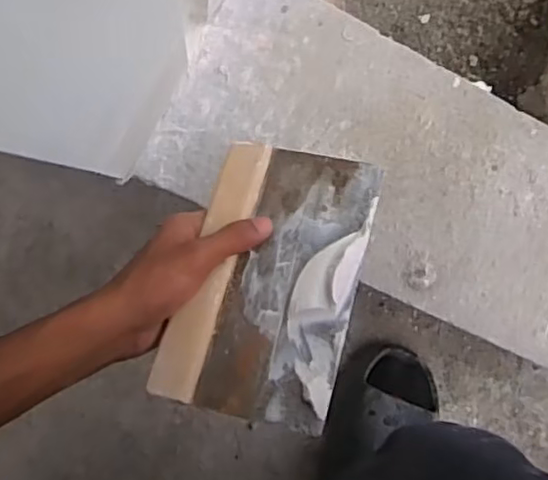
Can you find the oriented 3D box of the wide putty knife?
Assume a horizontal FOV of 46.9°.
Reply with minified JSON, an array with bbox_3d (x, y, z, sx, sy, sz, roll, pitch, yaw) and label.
[{"bbox_3d":[0.001,0.020,0.425,0.112,0.011,0.193,11,65,11],"label":"wide putty knife"}]

